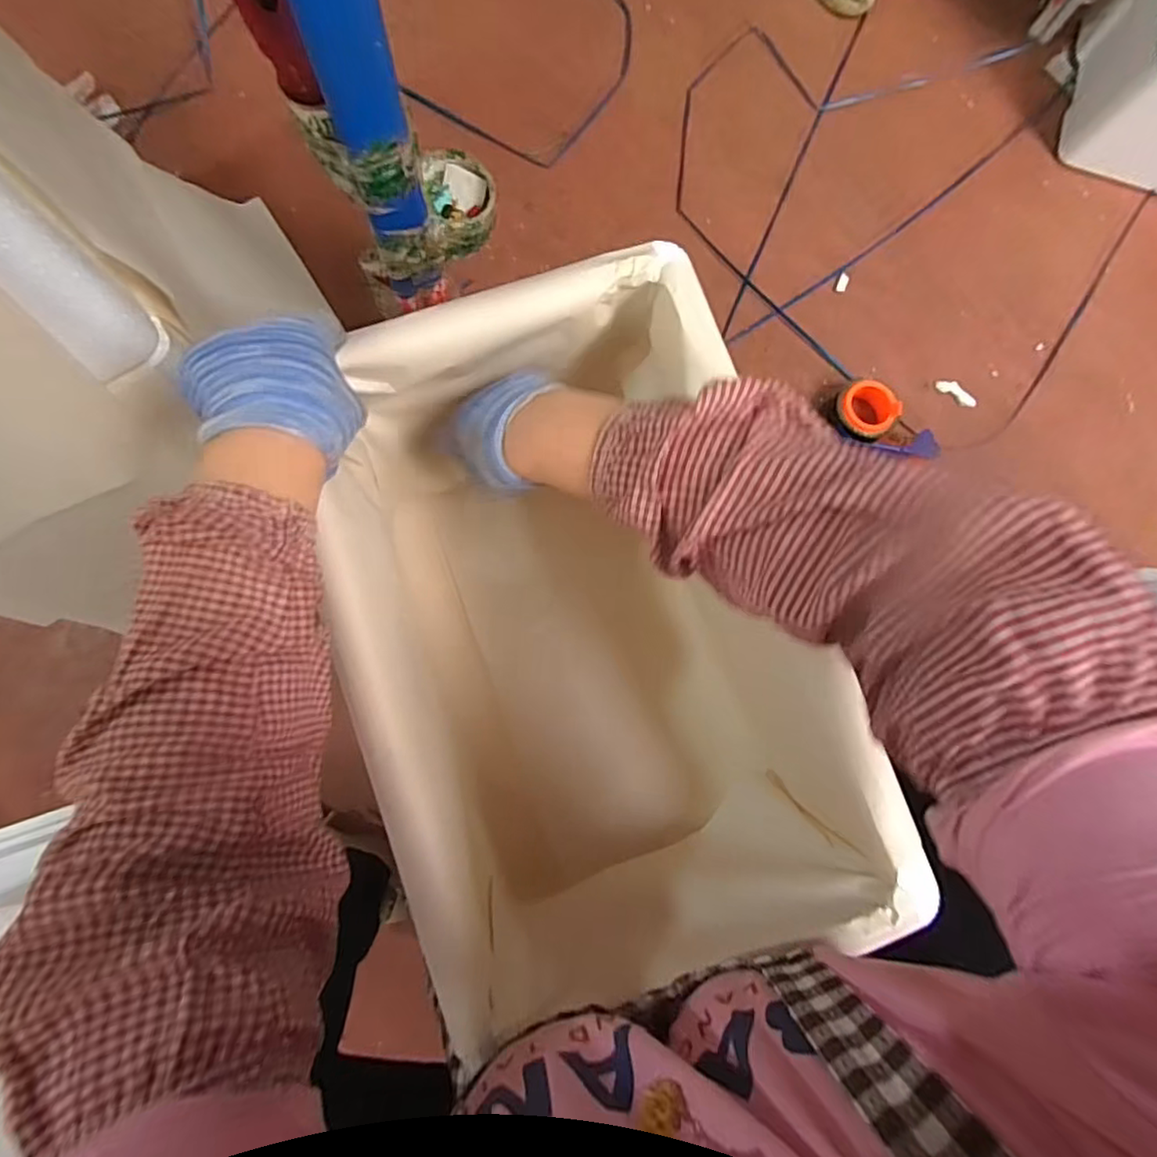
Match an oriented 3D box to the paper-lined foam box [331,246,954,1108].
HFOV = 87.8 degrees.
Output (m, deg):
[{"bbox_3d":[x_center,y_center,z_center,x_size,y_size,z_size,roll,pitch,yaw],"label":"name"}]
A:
[{"bbox_3d":[0.005,0.034,0.449,0.293,0.183,0.440,-13,84,-6],"label":"paper-lined foam box"}]

